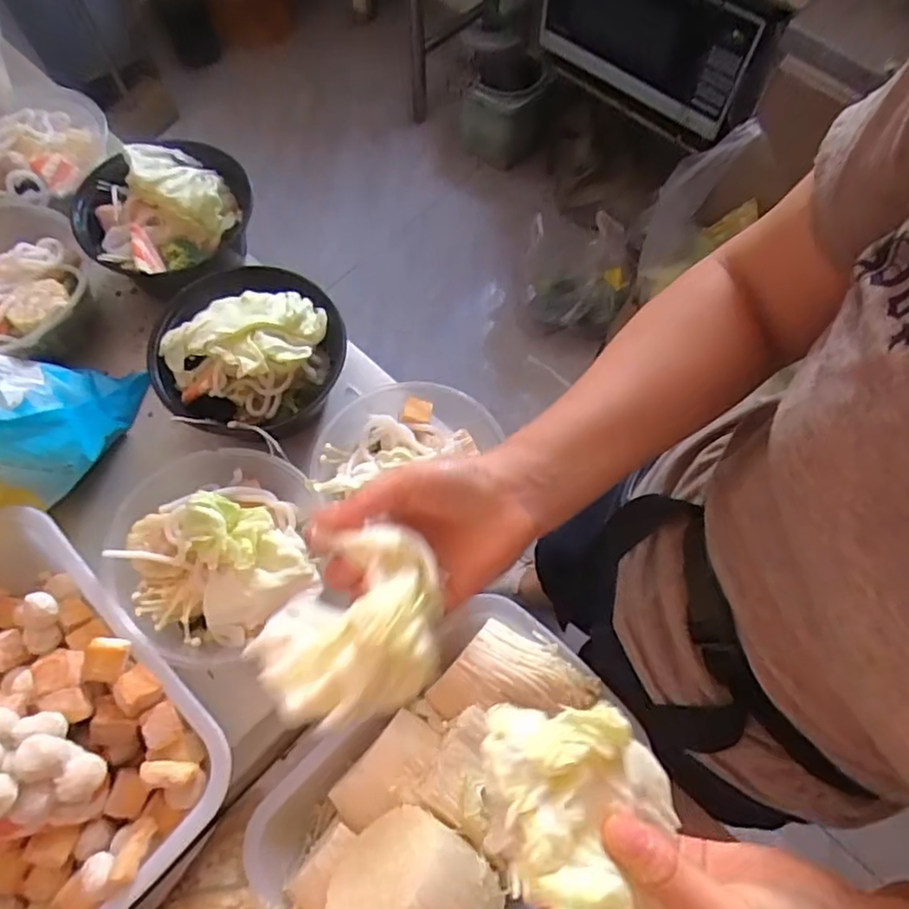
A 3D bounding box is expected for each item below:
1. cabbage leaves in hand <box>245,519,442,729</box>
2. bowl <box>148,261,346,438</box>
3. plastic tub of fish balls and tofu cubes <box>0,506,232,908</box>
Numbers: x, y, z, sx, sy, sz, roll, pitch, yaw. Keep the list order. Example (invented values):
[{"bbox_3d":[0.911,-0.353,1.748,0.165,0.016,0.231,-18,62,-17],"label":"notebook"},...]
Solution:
[{"bbox_3d":[-0.045,0.088,0.318,0.074,0.030,0.101,42,73,15],"label":"cabbage leaves in hand"},{"bbox_3d":[-0.188,-0.092,0.563,0.144,0.091,0.158,0,67,0],"label":"bowl"},{"bbox_3d":[-0.327,0.173,0.430,0.331,0.119,0.212,41,73,15],"label":"plastic tub of fish balls and tofu cubes"}]

